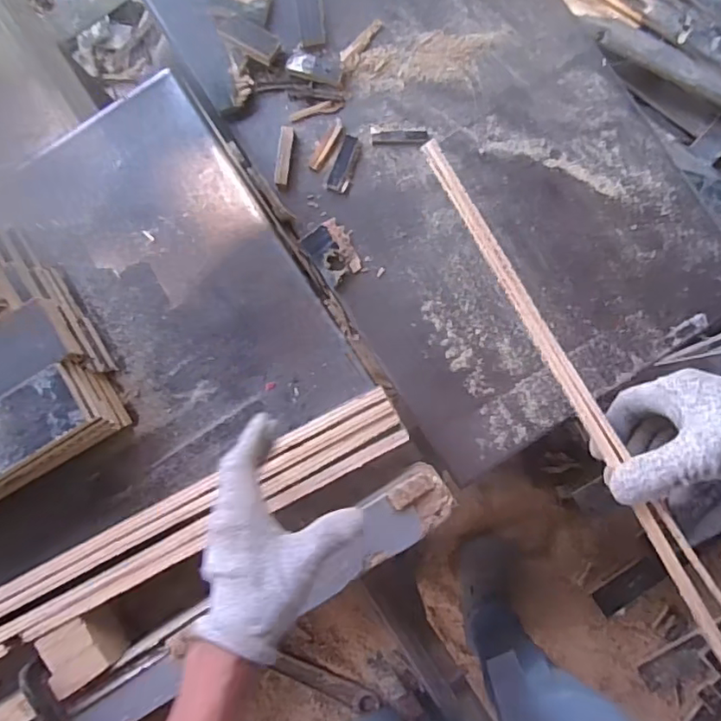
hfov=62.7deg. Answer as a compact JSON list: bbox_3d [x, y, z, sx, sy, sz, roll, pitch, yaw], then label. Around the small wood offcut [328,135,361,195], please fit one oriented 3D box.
[{"bbox_3d":[-0.017,-0.213,0.645,0.022,0.005,0.061,20,87,1],"label":"small wood offcut"}]

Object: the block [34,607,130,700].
[{"bbox_3d":[-0.291,0.299,0.624,0.065,0.057,0.060,-33,87,-2],"label":"block"}]

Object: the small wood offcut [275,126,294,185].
[{"bbox_3d":[-0.082,-0.222,0.638,0.015,0.012,0.064,7,87,1],"label":"small wood offcut"}]

